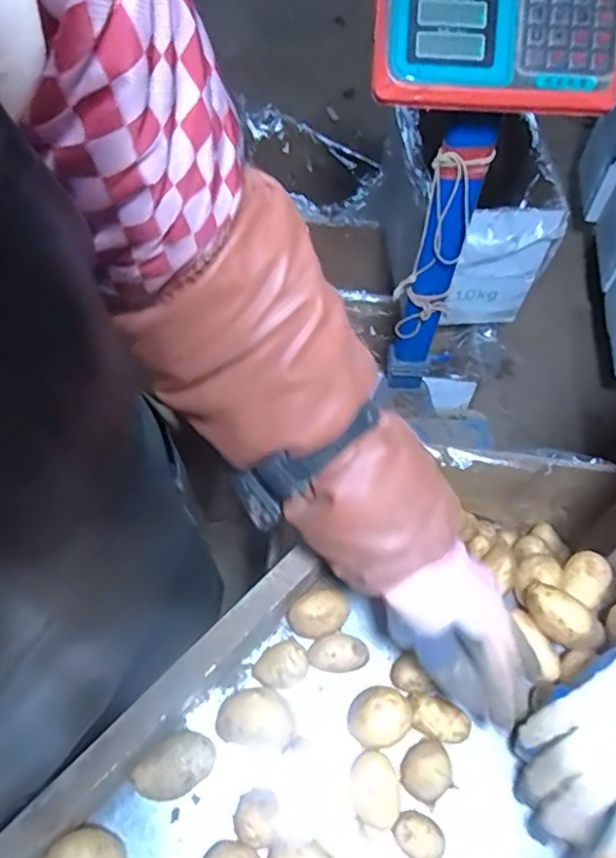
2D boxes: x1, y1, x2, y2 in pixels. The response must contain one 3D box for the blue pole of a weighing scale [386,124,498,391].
[{"bbox_3d":[0.188,-0.224,0.912,0.068,0.512,0.069,12,60,6],"label":"blue pole of a weighing scale"}]

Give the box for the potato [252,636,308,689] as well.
[{"bbox_3d":[-0.023,0.196,0.477,0.043,0.033,0.033,-21,62,-13],"label":"potato"}]

